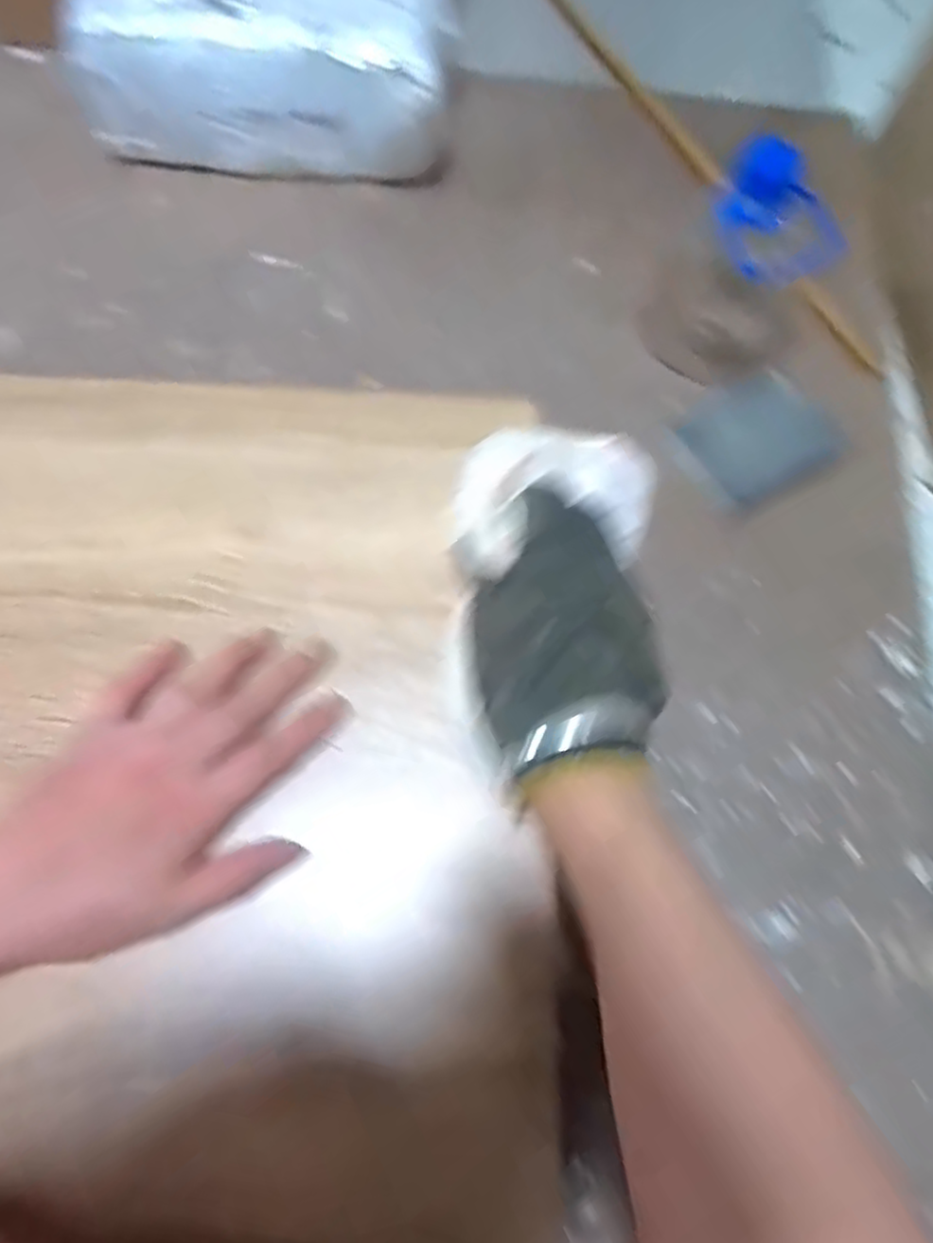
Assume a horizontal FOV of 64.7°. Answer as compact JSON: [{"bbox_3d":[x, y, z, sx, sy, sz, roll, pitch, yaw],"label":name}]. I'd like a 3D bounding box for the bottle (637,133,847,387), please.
[{"bbox_3d":[0.169,-0.222,0.458,0.092,0.120,0.086,1,69,-3],"label":"bottle"}]

